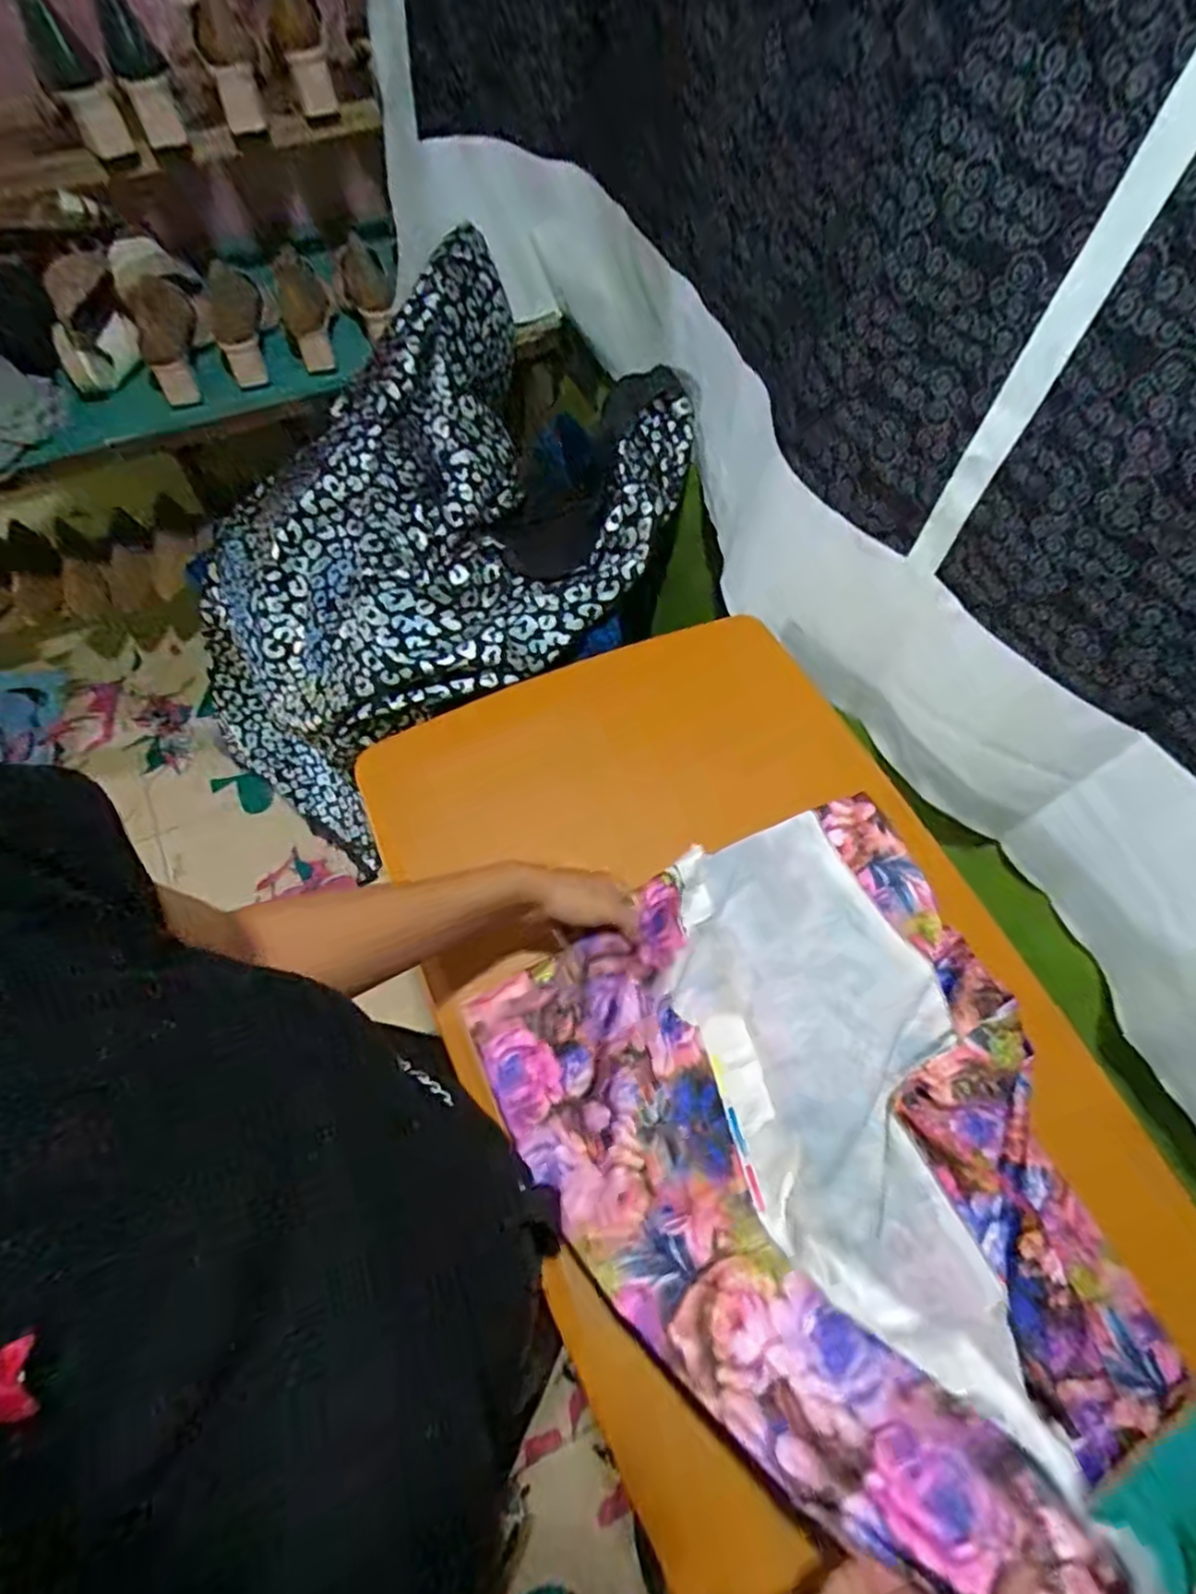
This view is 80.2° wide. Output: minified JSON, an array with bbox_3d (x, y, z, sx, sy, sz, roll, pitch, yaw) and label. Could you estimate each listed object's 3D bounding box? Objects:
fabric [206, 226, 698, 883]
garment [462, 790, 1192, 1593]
[{"bbox_3d":[-0.270,-0.310,1.158,0.719,0.670,0.565,-37,71,-18],"label":"fabric"},{"bbox_3d":[0.179,0.244,0.499,0.389,0.156,0.464,-27,68,-15],"label":"garment"}]

